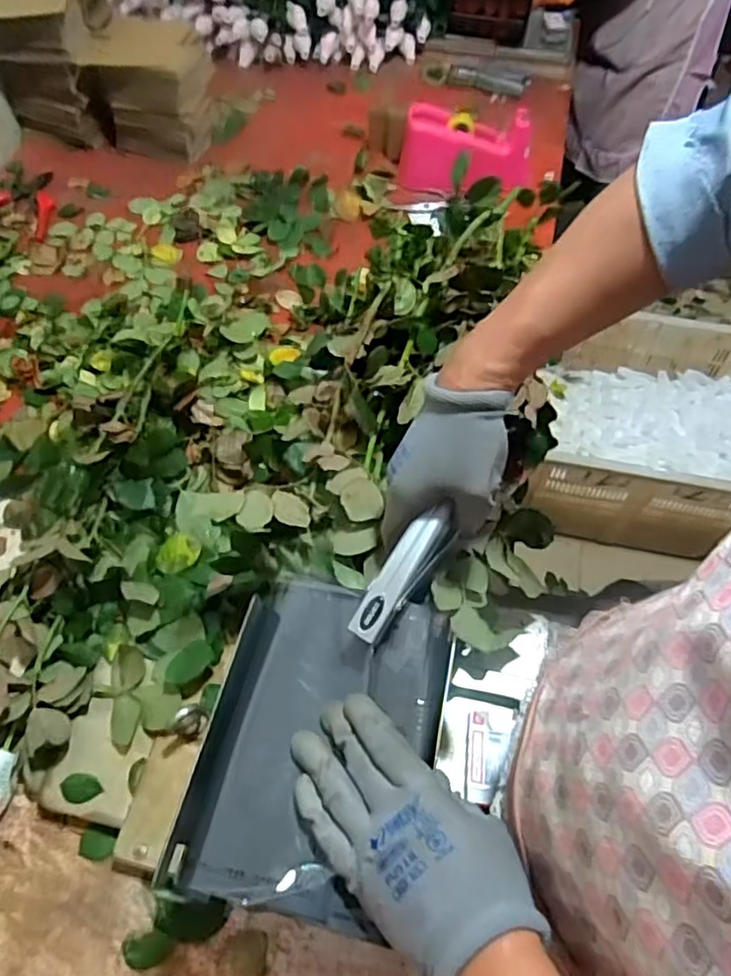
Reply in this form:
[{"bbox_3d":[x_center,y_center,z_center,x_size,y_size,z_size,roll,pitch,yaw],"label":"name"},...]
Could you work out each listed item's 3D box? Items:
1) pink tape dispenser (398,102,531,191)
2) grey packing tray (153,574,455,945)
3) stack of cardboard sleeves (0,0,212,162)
[{"bbox_3d":[0.166,-0.545,1.030,0.211,0.098,0.076,5,57,3],"label":"pink tape dispenser"},{"bbox_3d":[-0.034,0.172,0.443,0.159,0.039,0.208,12,58,7],"label":"grey packing tray"},{"bbox_3d":[-0.422,-0.716,1.051,0.323,0.204,0.191,3,57,2],"label":"stack of cardboard sleeves"}]

